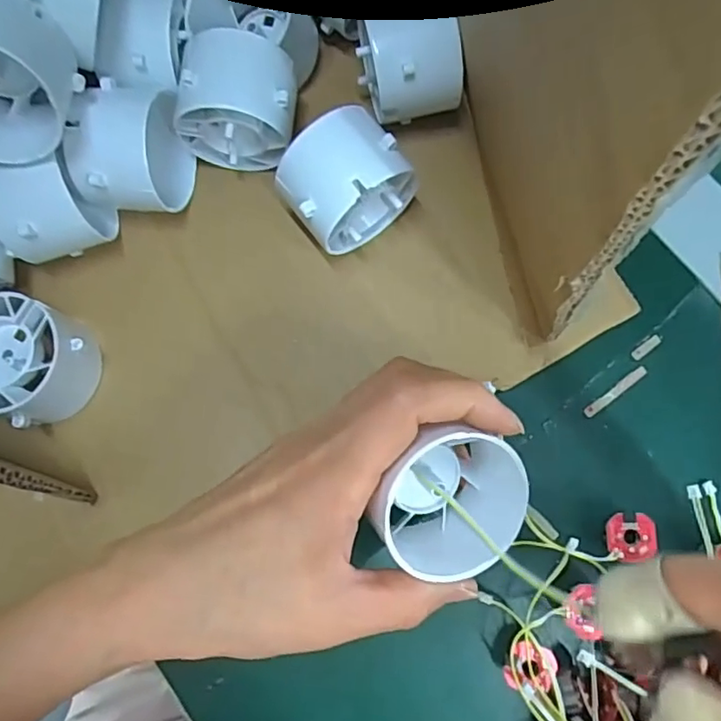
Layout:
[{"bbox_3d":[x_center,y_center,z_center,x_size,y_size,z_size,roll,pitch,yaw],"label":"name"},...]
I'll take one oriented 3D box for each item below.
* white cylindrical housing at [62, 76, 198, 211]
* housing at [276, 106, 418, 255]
[{"bbox_3d":[-0.094,-0.087,0.249,0.043,0.051,0.051,6,83,2],"label":"white cylindrical housing"},{"bbox_3d":[-0.006,-0.071,0.244,0.049,0.053,0.038,-35,82,1],"label":"housing"}]

